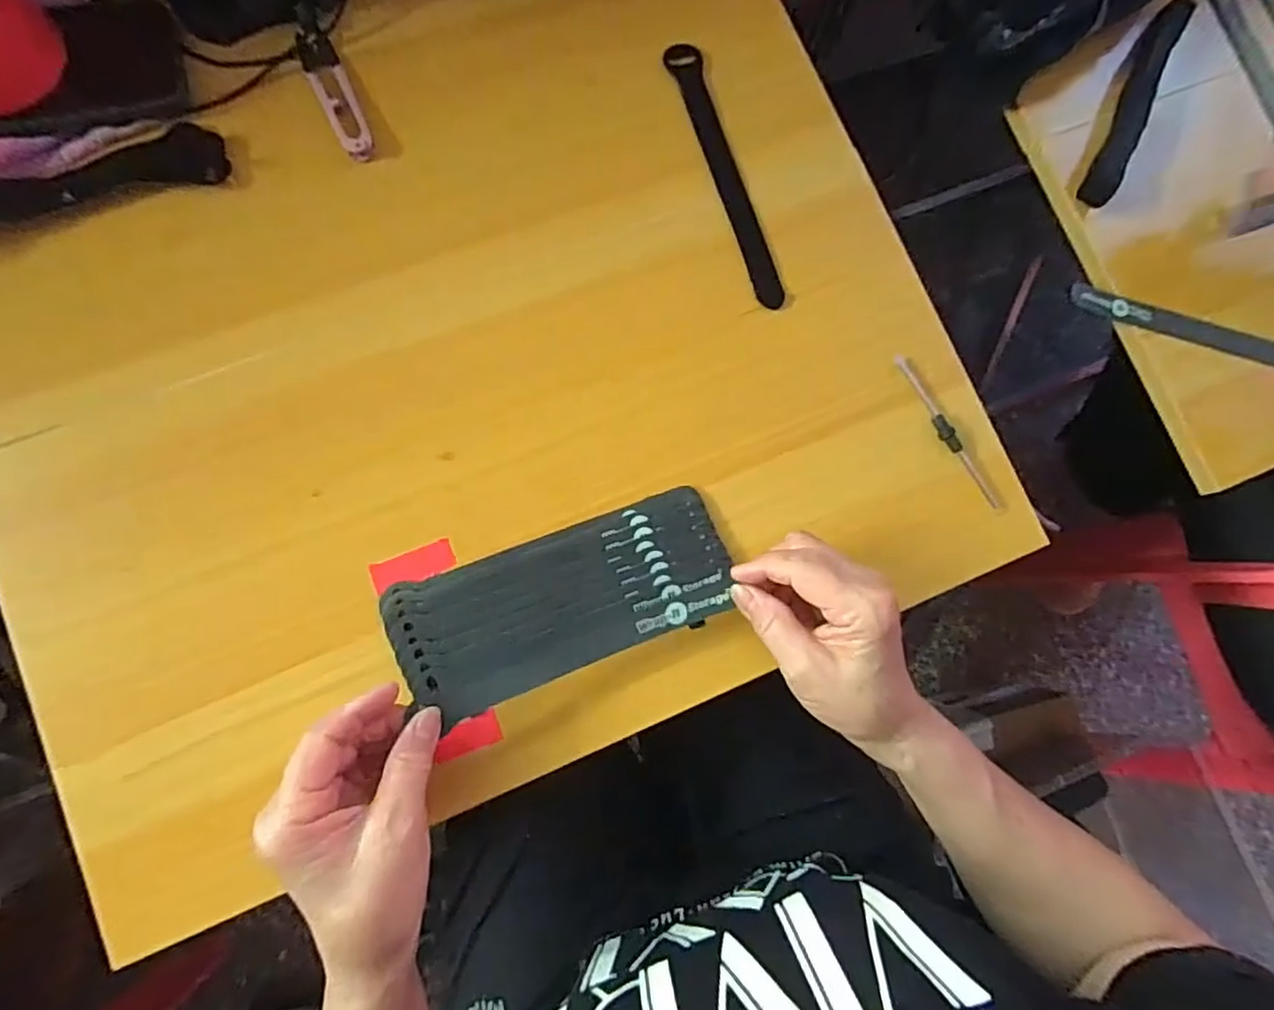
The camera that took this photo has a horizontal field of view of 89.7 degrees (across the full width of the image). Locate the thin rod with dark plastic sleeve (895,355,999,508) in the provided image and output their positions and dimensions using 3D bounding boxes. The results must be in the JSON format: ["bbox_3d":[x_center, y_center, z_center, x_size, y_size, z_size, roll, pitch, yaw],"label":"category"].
[{"bbox_3d":[0.200,-0.047,0.411,0.012,0.008,0.114,-28,86,-7],"label":"thin rod with dark plastic sleeve"}]

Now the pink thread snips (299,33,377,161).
[{"bbox_3d":[-0.194,-0.264,0.412,0.023,0.006,0.096,-23,85,-7],"label":"pink thread snips"}]

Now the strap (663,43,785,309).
[{"bbox_3d":[0.059,-0.223,0.428,0.023,0.004,0.195,-17,84,-6],"label":"strap"}]

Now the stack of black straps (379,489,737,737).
[{"bbox_3d":[-0.043,0.056,0.378,0.196,0.020,0.082,-20,85,-5],"label":"stack of black straps"}]

